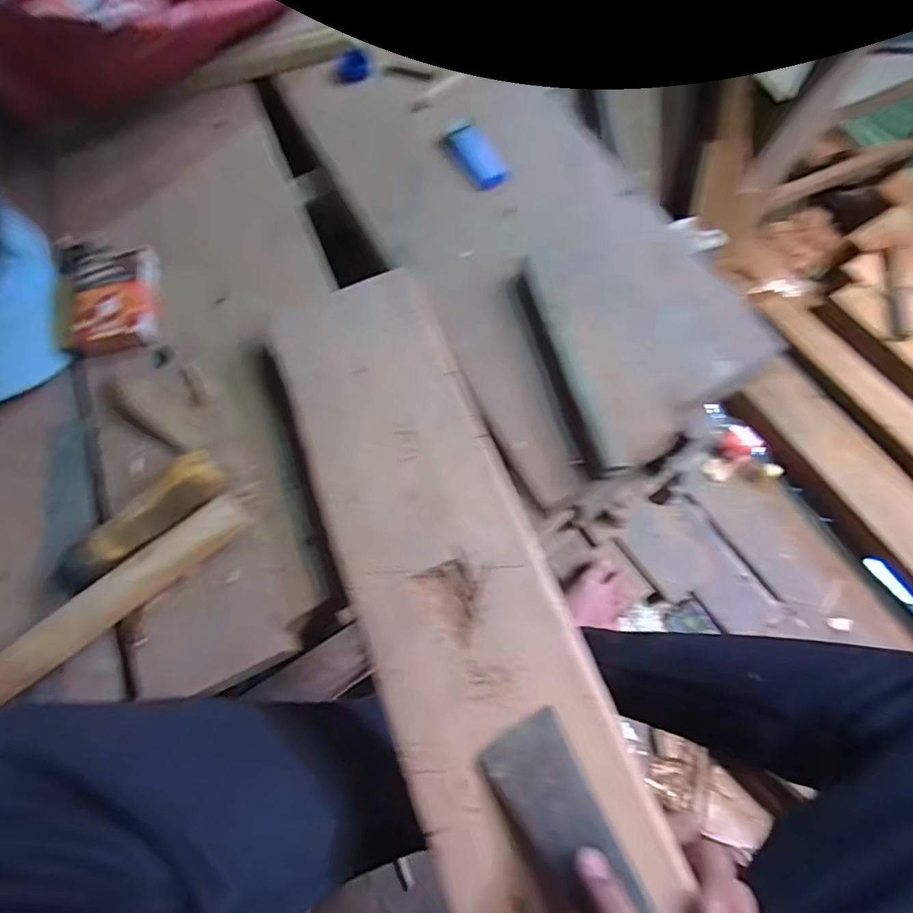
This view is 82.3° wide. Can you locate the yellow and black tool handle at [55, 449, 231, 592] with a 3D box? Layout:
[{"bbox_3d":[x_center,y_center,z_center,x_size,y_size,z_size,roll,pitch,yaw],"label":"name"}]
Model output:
[{"bbox_3d":[-0.212,0.045,0.350,0.122,0.034,0.026,-38,72,-12],"label":"yellow and black tool handle"}]

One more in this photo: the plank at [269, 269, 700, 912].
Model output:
[{"bbox_3d":[-0.002,0.074,0.321,0.127,0.016,0.448,-19,69,-5],"label":"plank"}]

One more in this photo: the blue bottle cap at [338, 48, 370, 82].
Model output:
[{"bbox_3d":[-0.103,-0.392,0.523,0.032,0.015,0.032,-1,68,2],"label":"blue bottle cap"}]

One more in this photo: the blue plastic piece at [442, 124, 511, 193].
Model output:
[{"bbox_3d":[0.017,-0.270,0.469,0.032,0.014,0.071,-29,70,-9],"label":"blue plastic piece"}]

